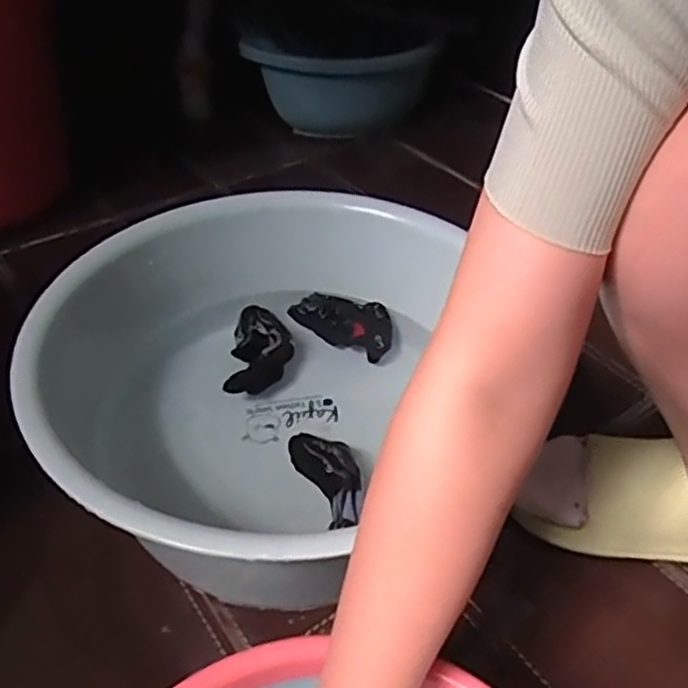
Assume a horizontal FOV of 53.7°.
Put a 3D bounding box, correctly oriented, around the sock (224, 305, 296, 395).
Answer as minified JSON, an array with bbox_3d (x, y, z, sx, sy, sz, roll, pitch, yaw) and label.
[{"bbox_3d":[-0.076,0.007,0.637,0.054,0.028,0.112,2,42,-1],"label":"sock"}]

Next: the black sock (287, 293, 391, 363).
[{"bbox_3d":[-0.002,-0.021,0.670,0.101,0.030,0.052,19,44,17],"label":"black sock"}]

